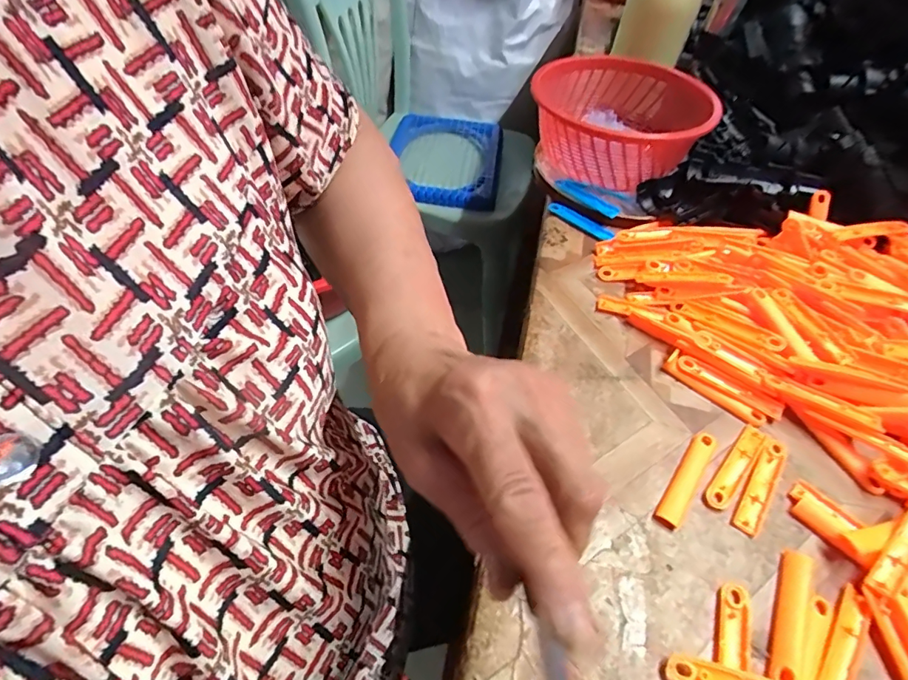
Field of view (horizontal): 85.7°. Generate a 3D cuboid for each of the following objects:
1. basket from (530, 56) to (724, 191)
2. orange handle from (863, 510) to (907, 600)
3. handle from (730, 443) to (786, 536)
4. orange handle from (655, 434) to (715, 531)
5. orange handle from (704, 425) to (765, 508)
[{"bbox_3d":[0.177,-0.233,0.520,0.174,0.069,0.192,26,53,21],"label":"basket"},{"bbox_3d":[0.262,0.119,0.284,0.074,0.009,0.014,-30,59,-27],"label":"orange handle"},{"bbox_3d":[0.199,0.093,0.317,0.015,0.004,0.076,34,54,21],"label":"handle"},{"bbox_3d":[0.151,0.089,0.316,0.015,0.004,0.077,32,54,20],"label":"orange handle"},{"bbox_3d":[0.188,0.082,0.324,0.014,0.004,0.074,37,56,23],"label":"orange handle"}]

